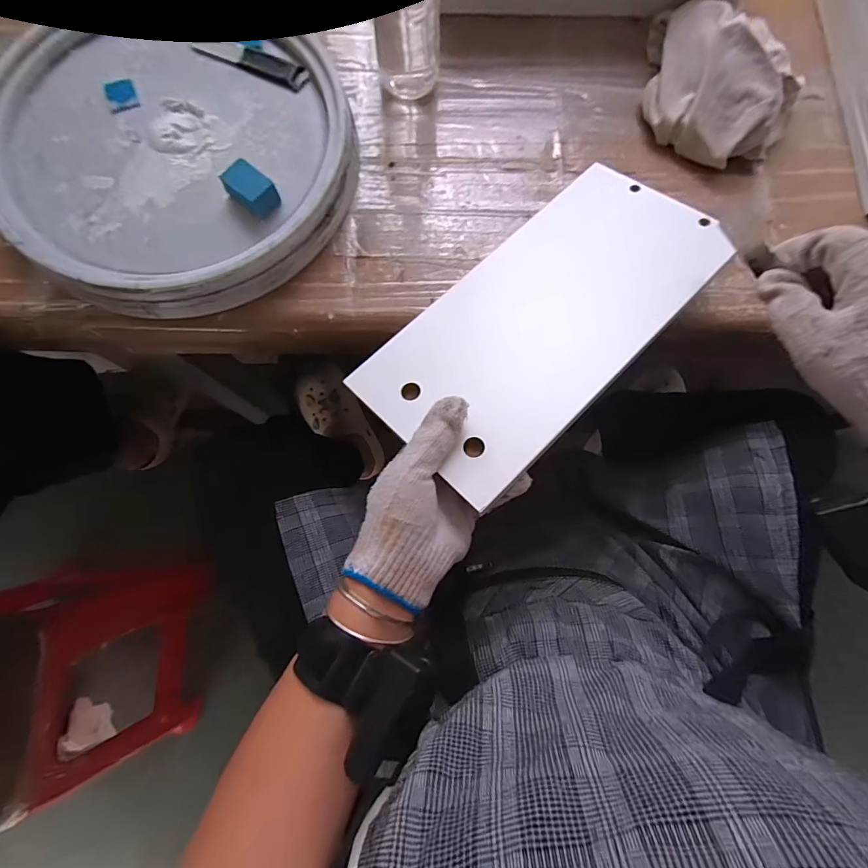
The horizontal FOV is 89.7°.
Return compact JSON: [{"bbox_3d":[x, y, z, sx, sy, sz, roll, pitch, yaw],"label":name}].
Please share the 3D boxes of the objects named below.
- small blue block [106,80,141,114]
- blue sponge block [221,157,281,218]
[{"bbox_3d":[-0.262,-0.285,0.366,0.023,0.004,0.027,-22,80,-5],"label":"small blue block"},{"bbox_3d":[-0.142,-0.189,0.341,0.040,0.023,0.028,43,81,7],"label":"blue sponge block"}]

